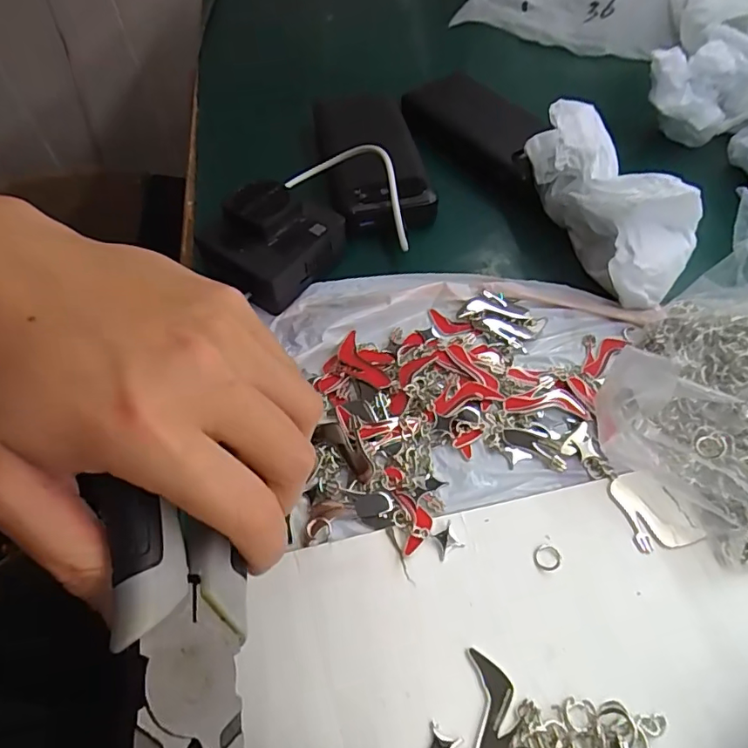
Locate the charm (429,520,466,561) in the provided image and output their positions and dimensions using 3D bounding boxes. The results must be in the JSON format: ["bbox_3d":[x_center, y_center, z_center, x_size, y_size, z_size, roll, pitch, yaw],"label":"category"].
[{"bbox_3d":[0.035,0.082,0.260,0.014,0.004,0.014,-27,59,-16],"label":"charm"}]

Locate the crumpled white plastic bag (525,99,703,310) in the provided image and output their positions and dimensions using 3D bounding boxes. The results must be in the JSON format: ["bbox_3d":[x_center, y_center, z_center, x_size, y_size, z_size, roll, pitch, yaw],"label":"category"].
[{"bbox_3d":[0.157,-0.116,0.350,0.067,0.070,0.145,-15,57,-9],"label":"crumpled white plastic bag"}]

